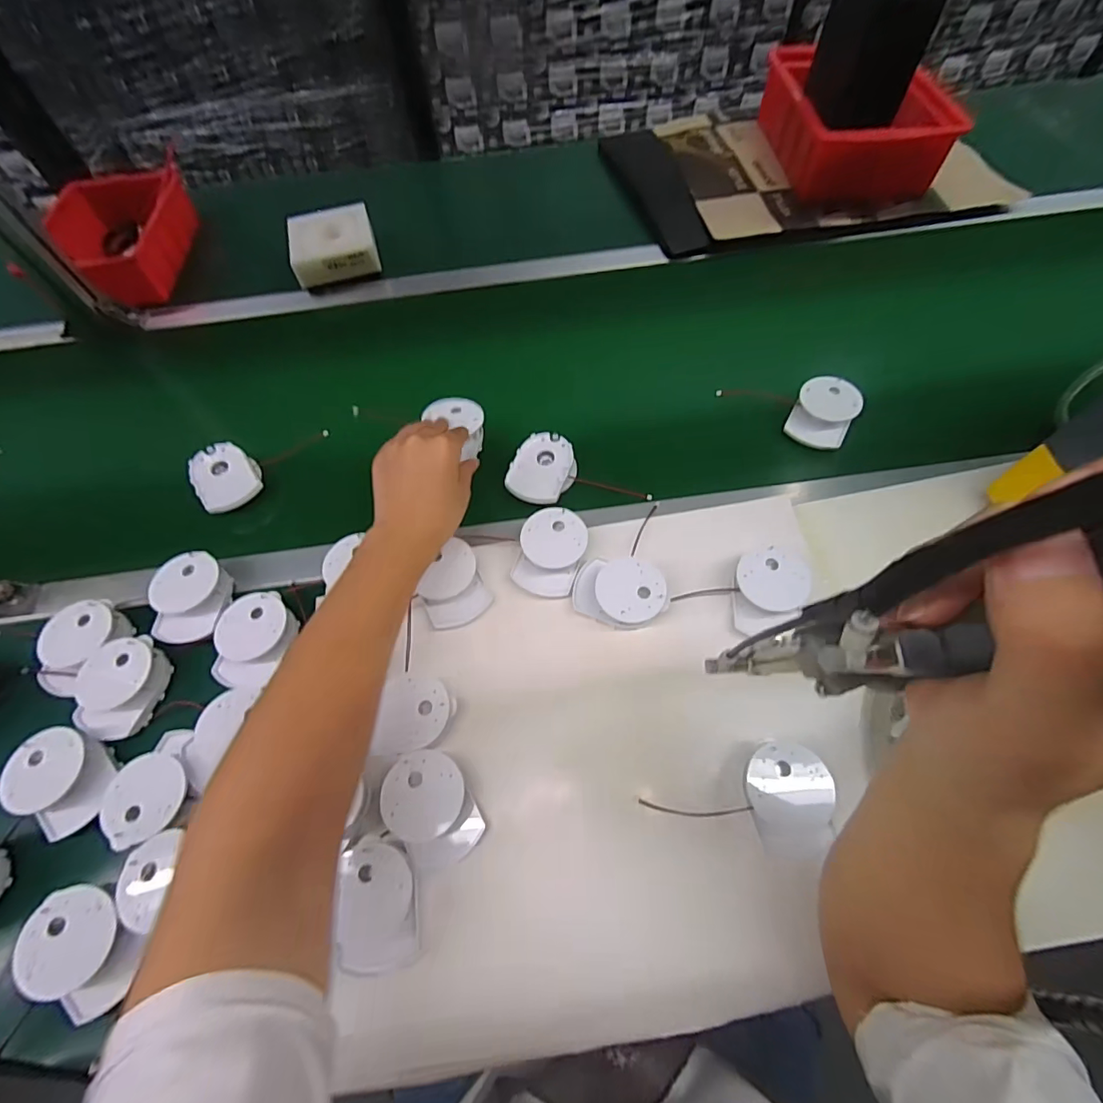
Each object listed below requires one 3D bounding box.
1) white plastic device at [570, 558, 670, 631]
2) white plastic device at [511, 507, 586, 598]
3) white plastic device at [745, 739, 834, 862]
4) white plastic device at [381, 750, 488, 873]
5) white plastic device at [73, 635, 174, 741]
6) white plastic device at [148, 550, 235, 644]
[{"bbox_3d":[0.063,0.038,0.469,0.083,0.033,0.063,0,61,4],"label":"white plastic device"},{"bbox_3d":[-0.001,0.000,0.486,0.061,0.030,0.077,13,63,11],"label":"white plastic device"},{"bbox_3d":[0.182,0.190,0.385,0.058,0.018,0.080,1,80,24],"label":"white plastic device"},{"bbox_3d":[-0.094,0.204,0.401,0.062,0.041,0.081,-28,63,-12],"label":"white plastic device"},{"bbox_3d":[-0.384,0.121,0.450,0.066,0.034,0.081,-15,61,-5],"label":"white plastic device"},{"bbox_3d":[-0.347,0.047,0.488,0.059,0.047,0.080,-5,61,1],"label":"white plastic device"}]

